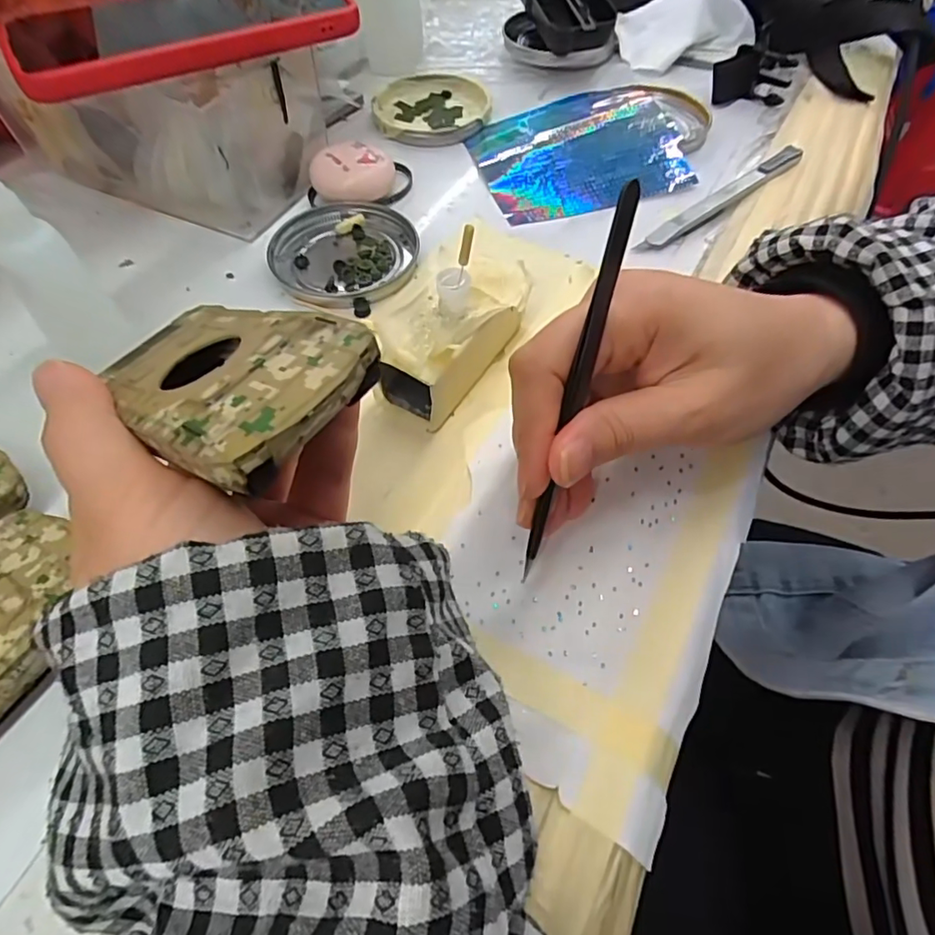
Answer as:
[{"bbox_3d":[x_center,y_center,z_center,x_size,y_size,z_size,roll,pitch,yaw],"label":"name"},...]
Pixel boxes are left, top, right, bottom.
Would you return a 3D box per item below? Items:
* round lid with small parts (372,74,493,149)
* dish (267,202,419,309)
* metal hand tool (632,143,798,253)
[{"bbox_3d":[-0.024,-0.252,0.393,0.079,0.008,0.080,0,56,1],"label":"round lid with small parts"},{"bbox_3d":[-0.068,-0.119,0.310,0.076,0.009,0.080,0,56,1],"label":"dish"},{"bbox_3d":[0.149,-0.158,0.331,0.137,0.011,0.013,-33,62,-19],"label":"metal hand tool"}]

